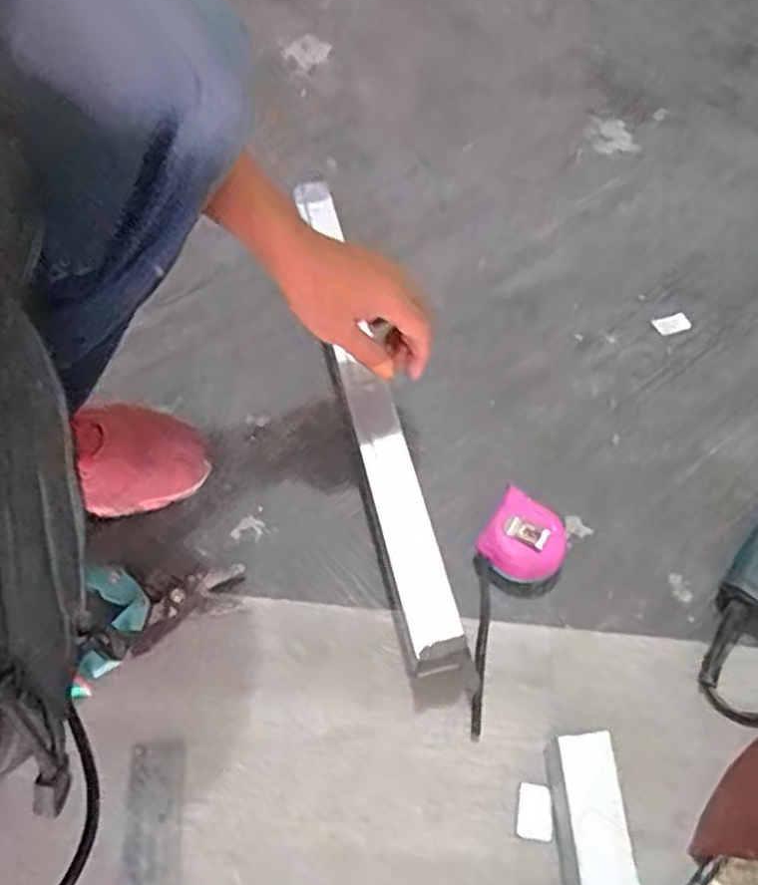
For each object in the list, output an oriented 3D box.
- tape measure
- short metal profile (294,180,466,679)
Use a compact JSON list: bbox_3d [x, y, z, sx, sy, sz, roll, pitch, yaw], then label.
[{"bbox_3d":[0.120,0.082,0.641,0.066,0.033,0.065,31,62,18],"label":"tape measure"},{"bbox_3d":[-0.014,-0.047,0.690,0.042,0.045,0.492,-11,61,-7],"label":"short metal profile"}]

